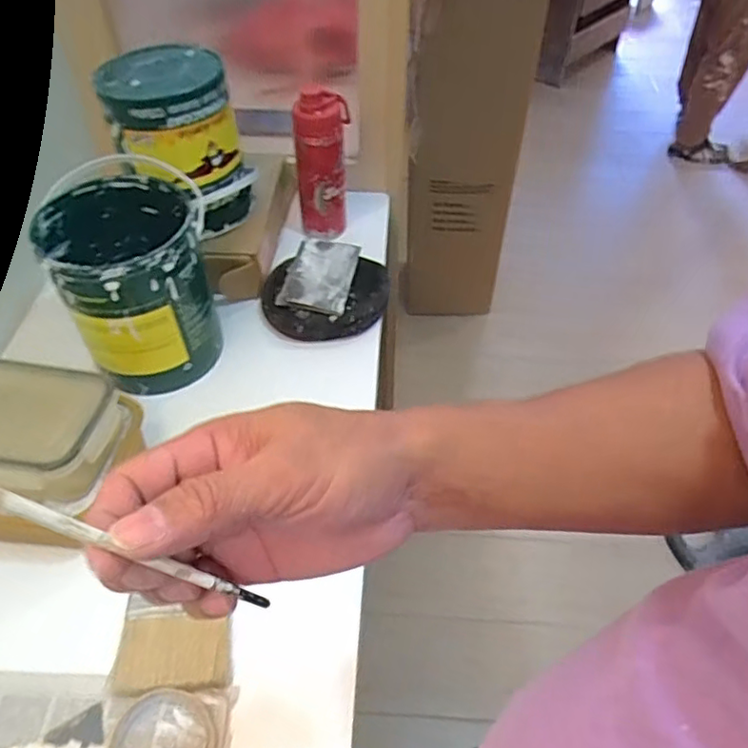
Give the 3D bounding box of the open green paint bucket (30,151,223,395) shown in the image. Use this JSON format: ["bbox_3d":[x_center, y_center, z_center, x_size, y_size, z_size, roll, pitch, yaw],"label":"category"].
[{"bbox_3d":[-0.283,-0.108,0.749,0.166,0.207,0.179,-10,50,-9],"label":"open green paint bucket"}]

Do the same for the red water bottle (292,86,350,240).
[{"bbox_3d":[-0.076,-0.310,0.922,0.072,0.226,0.072,2,49,1],"label":"red water bottle"}]

